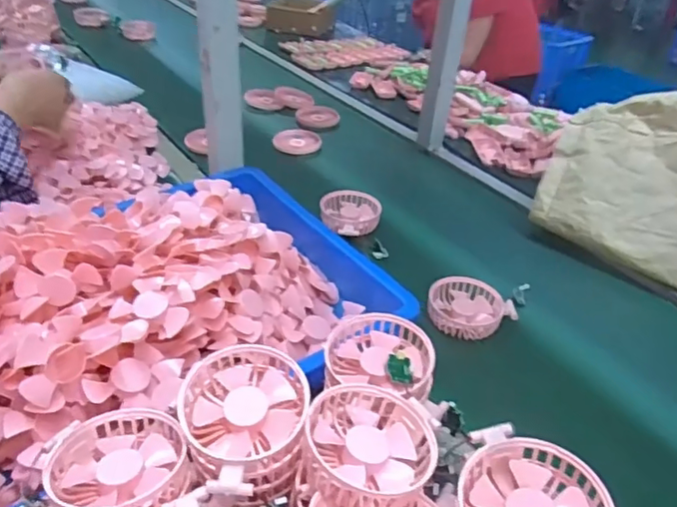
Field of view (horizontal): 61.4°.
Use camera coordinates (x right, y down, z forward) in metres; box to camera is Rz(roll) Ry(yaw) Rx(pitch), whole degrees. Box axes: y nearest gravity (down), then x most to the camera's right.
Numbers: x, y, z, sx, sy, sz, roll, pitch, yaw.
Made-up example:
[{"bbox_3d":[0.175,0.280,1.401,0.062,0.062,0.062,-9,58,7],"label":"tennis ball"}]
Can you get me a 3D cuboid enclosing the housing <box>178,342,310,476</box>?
[{"bbox_3d":[-0.070,0.111,0.414,0.088,0.034,0.095,-17,40,-28],"label":"housing"}]

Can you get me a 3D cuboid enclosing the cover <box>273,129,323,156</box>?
[{"bbox_3d":[-0.078,-0.215,1.096,0.089,0.023,0.089,2,35,-5],"label":"cover"}]

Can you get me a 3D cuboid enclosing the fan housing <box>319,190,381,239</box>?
[{"bbox_3d":[0.010,-0.057,0.861,0.082,0.040,0.094,26,40,27],"label":"fan housing"}]

